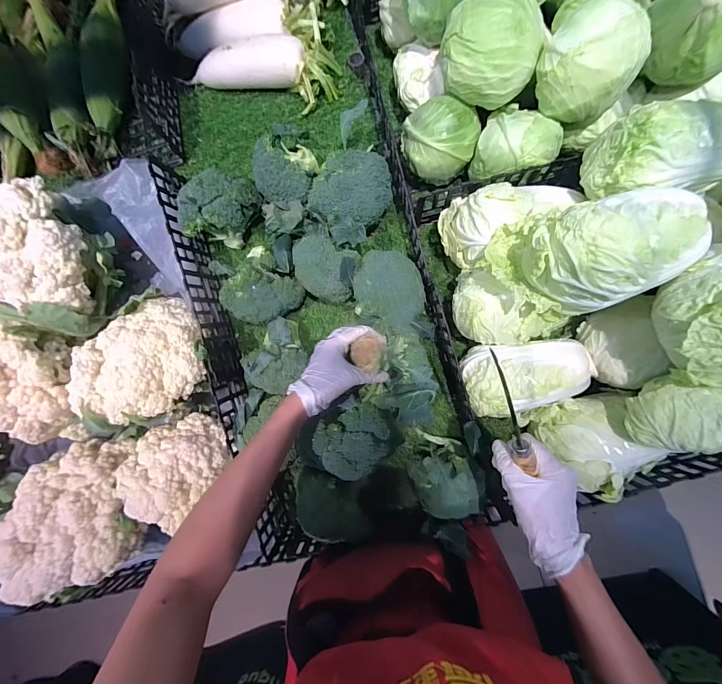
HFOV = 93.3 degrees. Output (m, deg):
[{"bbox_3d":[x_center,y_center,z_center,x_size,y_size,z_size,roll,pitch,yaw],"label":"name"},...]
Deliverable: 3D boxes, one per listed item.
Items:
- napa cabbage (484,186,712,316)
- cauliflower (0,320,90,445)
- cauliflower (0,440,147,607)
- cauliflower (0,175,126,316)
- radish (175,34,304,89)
[{"bbox_3d":[0.272,-0.105,0.420,0.217,0.139,0.130,-2,86,8],"label":"napa cabbage"},{"bbox_3d":[-0.549,0.065,0.539,0.172,0.114,0.213,-10,85,8],"label":"cauliflower"},{"bbox_3d":[-0.491,0.287,0.558,0.220,0.111,0.215,-20,84,7],"label":"cauliflower"},{"bbox_3d":[-0.482,-0.128,0.550,0.141,0.147,0.196,28,91,9],"label":"cauliflower"},{"bbox_3d":[-0.207,-0.458,0.574,0.240,0.070,0.054,5,87,9],"label":"radish"}]

